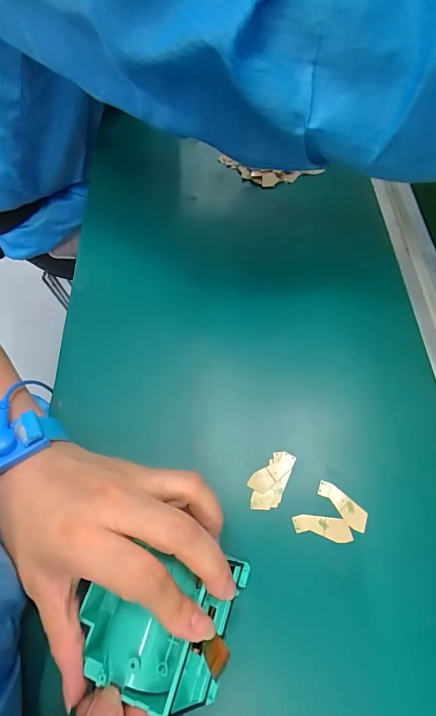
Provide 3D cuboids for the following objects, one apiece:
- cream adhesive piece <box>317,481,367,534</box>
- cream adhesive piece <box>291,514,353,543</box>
[{"bbox_3d":[0.083,0.098,0.241,0.037,0.004,0.013,38,75,25],"label":"cream adhesive piece"},{"bbox_3d":[0.068,0.111,0.237,0.037,0.004,0.014,2,63,11],"label":"cream adhesive piece"}]

